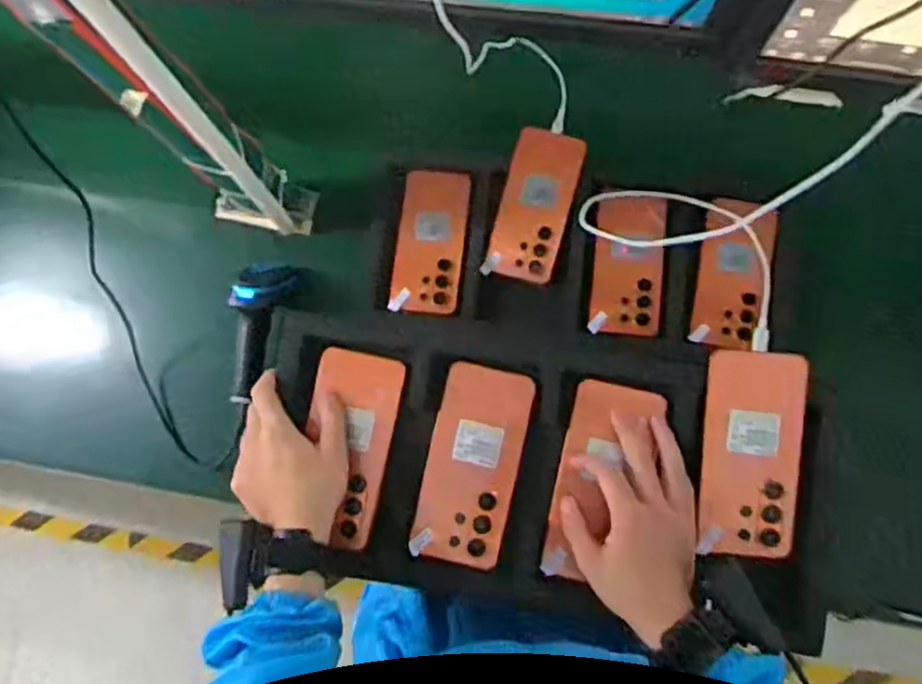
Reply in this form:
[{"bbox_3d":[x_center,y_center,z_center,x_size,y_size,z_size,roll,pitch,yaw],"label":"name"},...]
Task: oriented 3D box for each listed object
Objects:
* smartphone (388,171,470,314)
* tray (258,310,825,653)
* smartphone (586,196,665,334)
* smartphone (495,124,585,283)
[{"bbox_3d":[-0.035,-0.119,0.865,0.081,0.010,0.172,5,82,5],"label":"smartphone"},{"bbox_3d":[0.060,0.107,0.611,0.464,0.037,0.224,6,82,5],"label":"tray"},{"bbox_3d":[0.192,-0.087,0.829,0.076,0.013,0.157,7,82,5],"label":"smartphone"},{"bbox_3d":[0.088,-0.158,0.843,0.082,0.012,0.171,14,93,12],"label":"smartphone"}]

